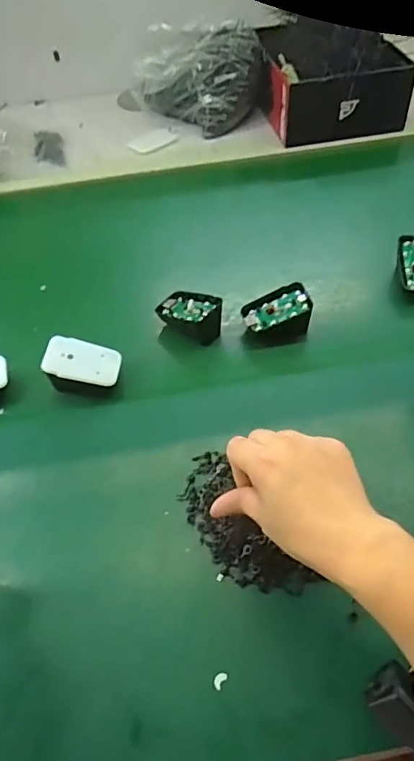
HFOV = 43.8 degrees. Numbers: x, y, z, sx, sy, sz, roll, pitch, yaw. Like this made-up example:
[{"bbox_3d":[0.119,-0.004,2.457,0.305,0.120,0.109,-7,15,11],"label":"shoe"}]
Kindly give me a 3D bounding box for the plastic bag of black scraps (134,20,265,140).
[{"bbox_3d":[-0.014,-0.438,0.759,0.194,0.121,0.092,0,51,3],"label":"plastic bag of black scraps"}]

